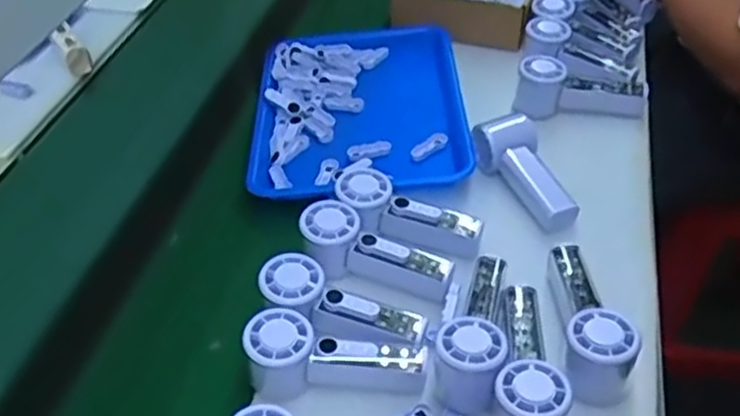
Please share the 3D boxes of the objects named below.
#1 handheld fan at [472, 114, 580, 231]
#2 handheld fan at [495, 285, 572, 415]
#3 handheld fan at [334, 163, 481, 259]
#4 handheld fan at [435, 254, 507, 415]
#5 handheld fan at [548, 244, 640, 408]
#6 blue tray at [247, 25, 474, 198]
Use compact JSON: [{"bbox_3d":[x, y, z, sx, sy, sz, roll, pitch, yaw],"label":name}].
[{"bbox_3d":[0.171,-0.048,0.795,0.061,0.048,0.150,-19,46,-17],"label":"handheld fan"},{"bbox_3d":[0.133,0.127,0.614,0.052,0.057,0.165,5,44,8],"label":"handheld fan"},{"bbox_3d":[0.037,0.005,0.740,0.154,0.041,0.058,27,48,4],"label":"handheld fan"},{"bbox_3d":[0.095,0.098,0.643,0.056,0.061,0.158,9,44,12],"label":"handheld fan"},{"bbox_3d":[0.196,0.093,0.650,0.055,0.064,0.149,2,43,5],"label":"handheld fan"},{"bbox_3d":[-0.013,-0.129,0.918,0.248,0.028,0.349,-2,43,0],"label":"blue tray"}]

